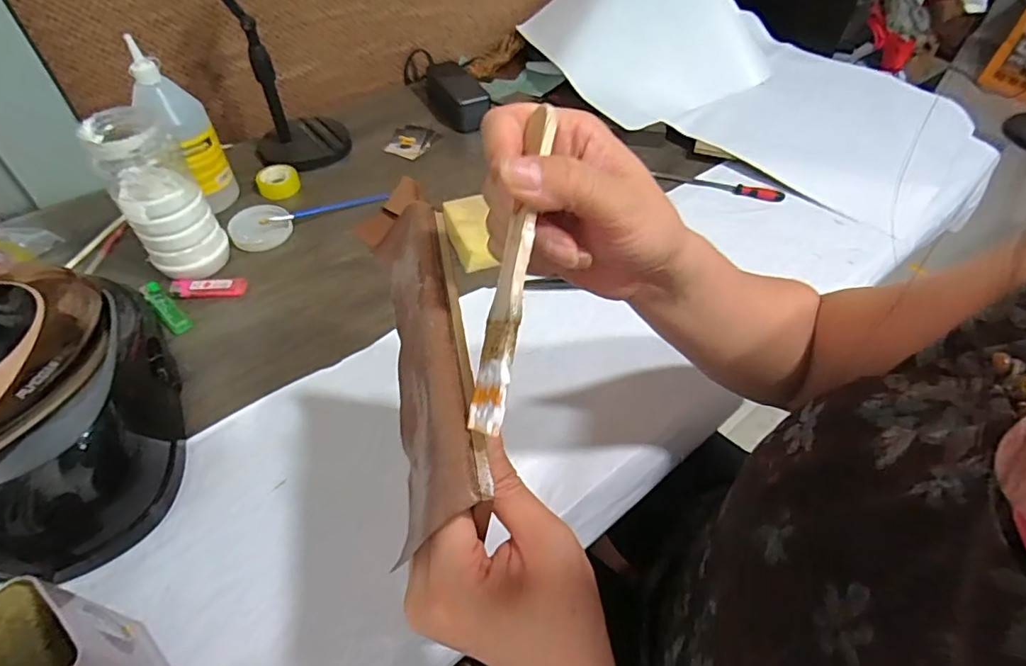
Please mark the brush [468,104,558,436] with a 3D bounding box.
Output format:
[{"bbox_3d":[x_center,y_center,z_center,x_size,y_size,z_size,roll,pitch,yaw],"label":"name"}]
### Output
[{"bbox_3d":[0.001,-0.028,0.226,0.004,0.021,0.139,16,83,-35],"label":"brush"}]

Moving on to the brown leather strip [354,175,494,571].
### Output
[{"bbox_3d":[-0.050,-0.007,0.285,0.045,0.040,0.209,-10,50,-9],"label":"brown leather strip"}]

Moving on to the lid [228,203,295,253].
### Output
[{"bbox_3d":[-0.306,-0.128,0.651,0.066,0.022,0.070,1,50,-1],"label":"lid"}]

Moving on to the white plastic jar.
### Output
[{"bbox_3d":[-0.358,-0.134,0.556,0.074,0.170,0.069,-26,55,-21],"label":"white plastic jar"}]

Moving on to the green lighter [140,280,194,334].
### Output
[{"bbox_3d":[-0.368,-0.028,0.570,0.086,0.011,0.020,36,58,25],"label":"green lighter"}]

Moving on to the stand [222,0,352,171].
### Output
[{"bbox_3d":[-0.297,-0.348,0.682,0.125,0.256,0.126,-18,53,-15],"label":"stand"}]

